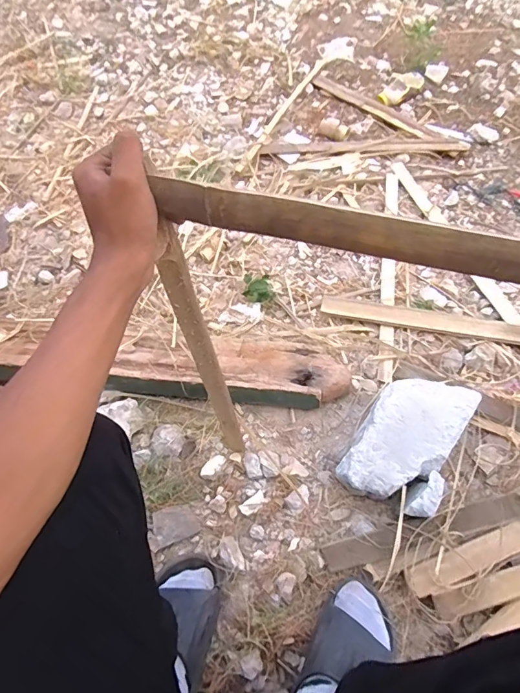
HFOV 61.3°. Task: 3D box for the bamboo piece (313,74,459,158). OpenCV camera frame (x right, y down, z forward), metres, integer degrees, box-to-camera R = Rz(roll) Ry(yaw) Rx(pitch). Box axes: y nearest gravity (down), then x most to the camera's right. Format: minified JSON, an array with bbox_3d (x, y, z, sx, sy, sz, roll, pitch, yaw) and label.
[{"bbox_3d":[0.325,-0.616,1.157,0.463,0.007,0.058,41,71,21],"label":"bamboo piece"}]

